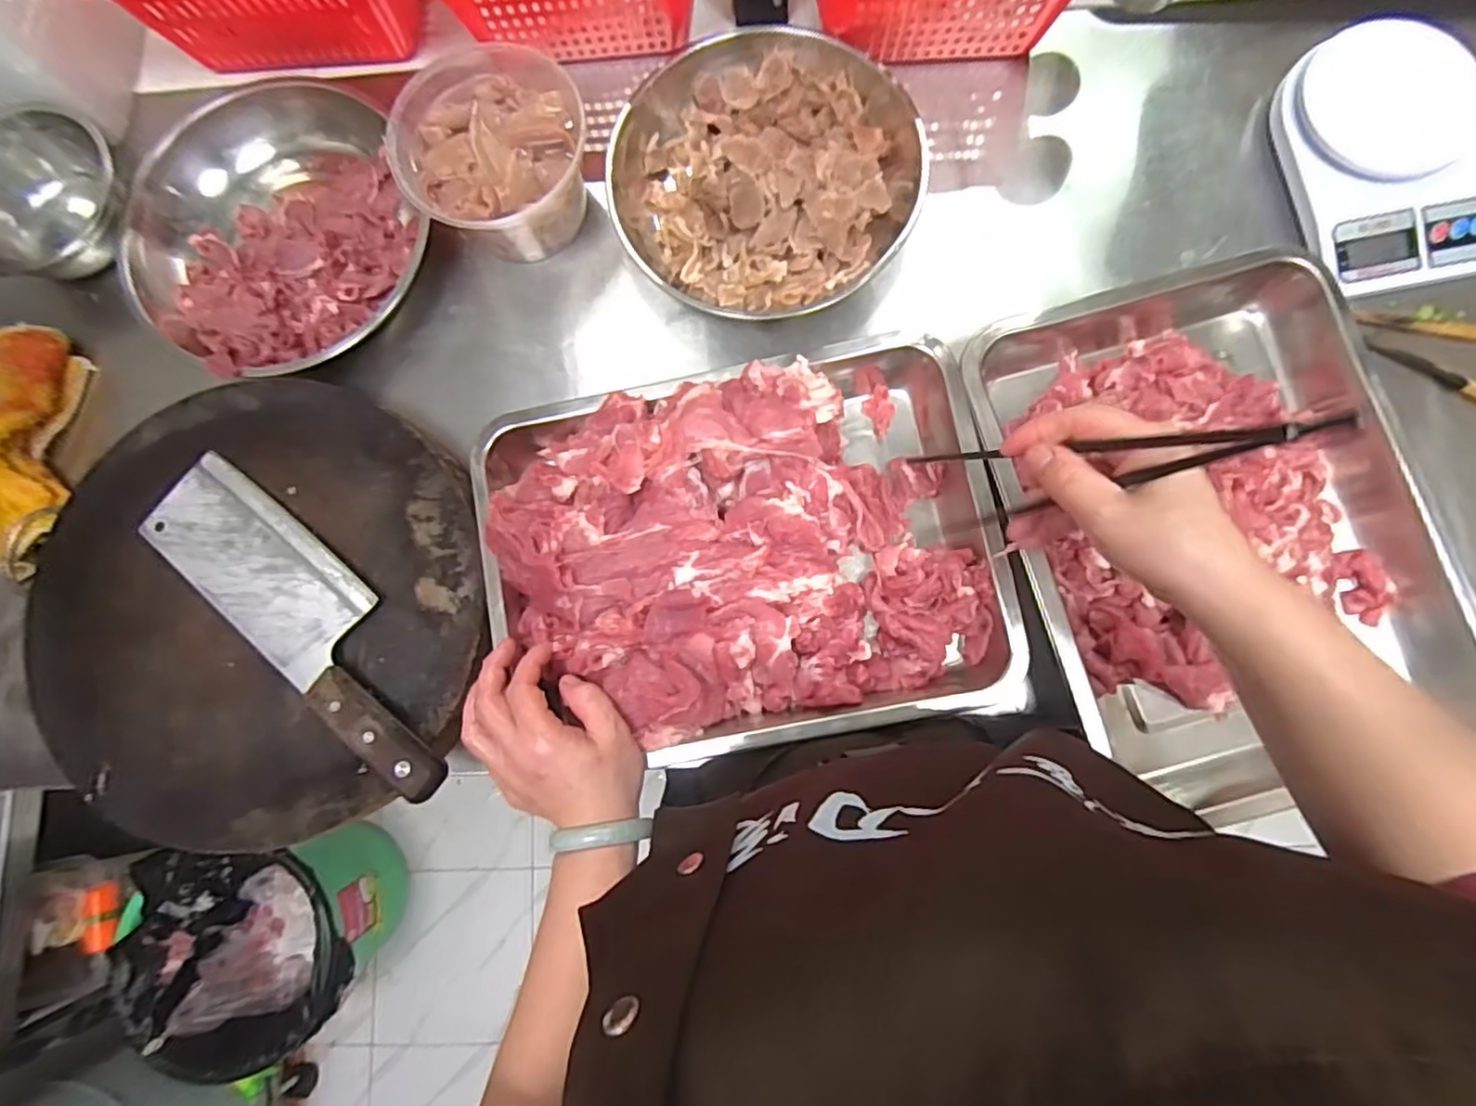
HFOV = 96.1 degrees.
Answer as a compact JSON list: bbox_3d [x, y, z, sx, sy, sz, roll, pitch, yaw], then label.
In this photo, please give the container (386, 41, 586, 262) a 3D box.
[{"bbox_3d":[-0.186,-0.305,0.520,0.134,0.095,0.130,0,82,3],"label":"container"}]

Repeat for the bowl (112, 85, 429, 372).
[{"bbox_3d":[-0.361,-0.242,0.517,0.224,0.073,0.183,-26,81,-1],"label":"bowl"}]

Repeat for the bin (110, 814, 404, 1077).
[{"bbox_3d":[-0.762,0.622,1.116,0.309,0.285,0.323,-18,81,0],"label":"bin"}]

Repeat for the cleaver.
[{"bbox_3d":[-0.300,0.047,0.464,0.293,0.024,0.080,40,86,7],"label":"cleaver"}]

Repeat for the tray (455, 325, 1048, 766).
[{"bbox_3d":[0.002,0.002,0.457,0.343,0.066,0.261,-12,81,1],"label":"tray"}]

